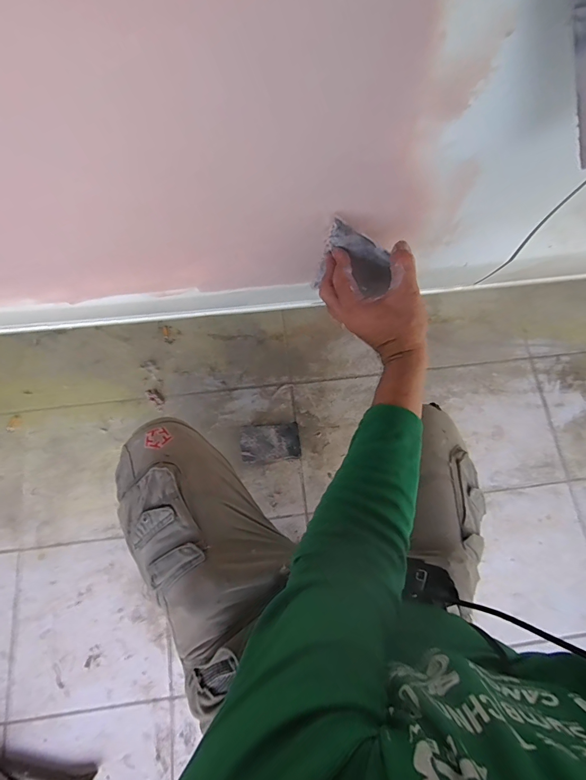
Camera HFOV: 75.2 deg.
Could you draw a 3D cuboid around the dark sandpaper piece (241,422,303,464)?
[{"bbox_3d":[-0.050,0.118,0.848,0.127,0.028,0.084,-8,75,-3],"label":"dark sandpaper piece"}]

